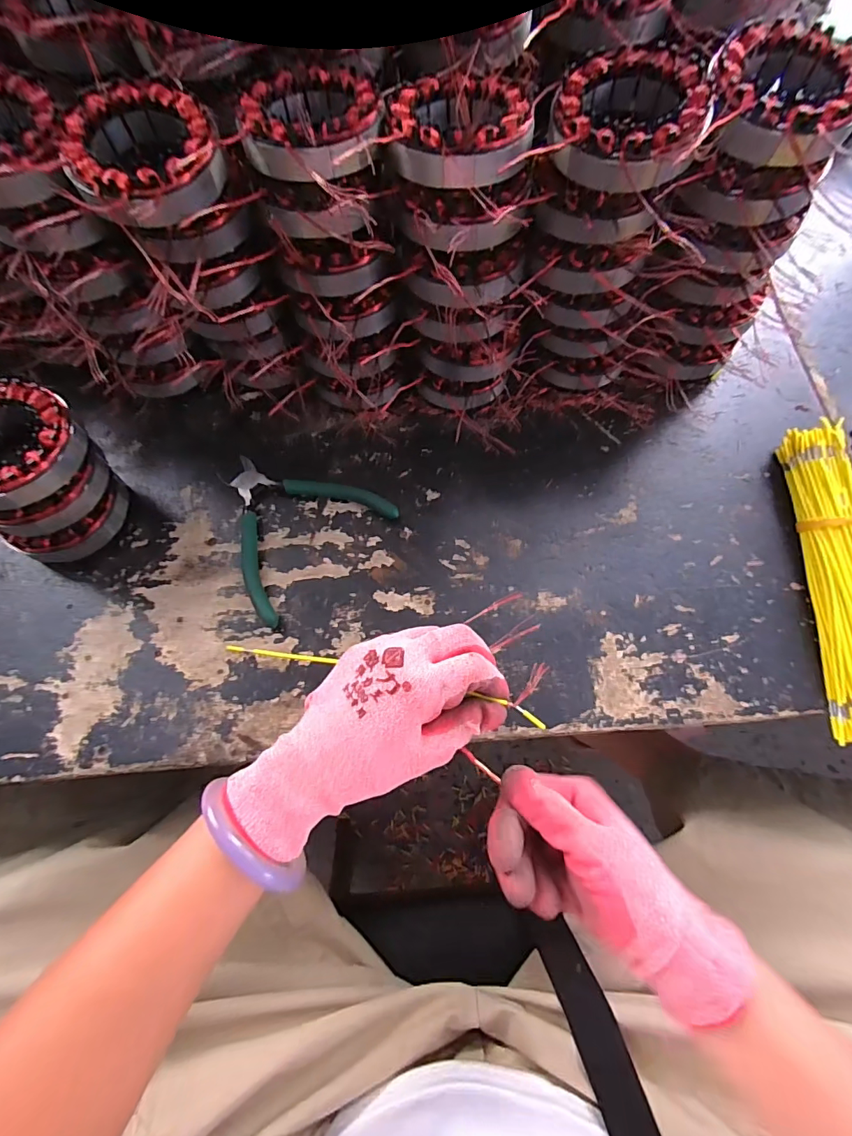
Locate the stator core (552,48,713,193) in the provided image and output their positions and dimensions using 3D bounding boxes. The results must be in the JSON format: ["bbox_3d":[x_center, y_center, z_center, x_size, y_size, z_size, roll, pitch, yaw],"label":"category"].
[{"bbox_3d":[0.117,-0.260,0.268,0.090,0.028,0.086,0,70,0],"label":"stator core"}]

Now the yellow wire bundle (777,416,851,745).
[{"bbox_3d":[0.319,0.020,0.333,0.075,0.041,0.282,4,67,2],"label":"yellow wire bundle"}]

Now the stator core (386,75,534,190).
[{"bbox_3d":[0.020,-0.260,0.271,0.083,0.025,0.090,-4,70,-1],"label":"stator core"}]

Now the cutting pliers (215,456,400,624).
[{"bbox_3d":[-0.115,-0.043,0.367,0.130,0.013,0.131,42,76,14],"label":"cutting pliers"}]

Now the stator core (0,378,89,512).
[{"bbox_3d":[-0.279,-0.084,0.304,0.091,0.025,0.084,0,70,0],"label":"stator core"}]

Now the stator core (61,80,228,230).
[{"bbox_3d":[-0.166,-0.241,0.272,0.083,0.028,0.086,0,73,-1],"label":"stator core"}]

